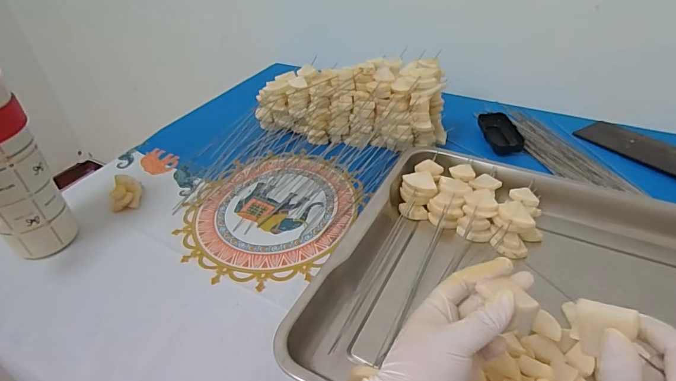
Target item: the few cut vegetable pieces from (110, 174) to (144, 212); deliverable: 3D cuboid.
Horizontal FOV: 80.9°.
[{"bbox_3d":[-0.338,0.002,0.633,0.043,0.031,0.066,-16,42,-12],"label":"few cut vegetable pieces"}]

